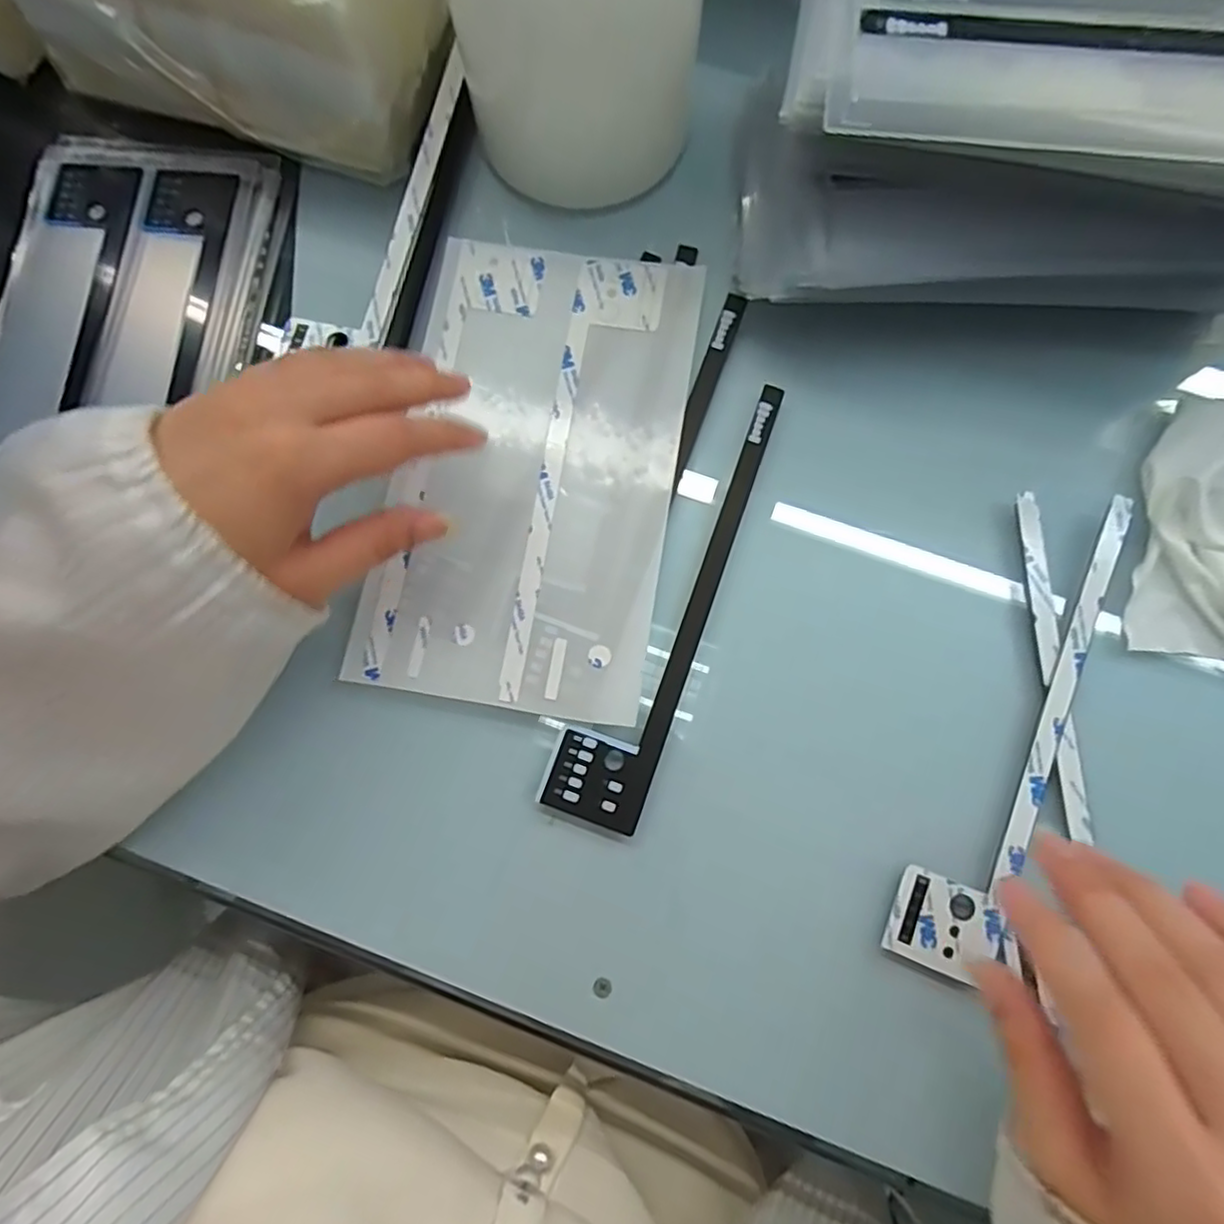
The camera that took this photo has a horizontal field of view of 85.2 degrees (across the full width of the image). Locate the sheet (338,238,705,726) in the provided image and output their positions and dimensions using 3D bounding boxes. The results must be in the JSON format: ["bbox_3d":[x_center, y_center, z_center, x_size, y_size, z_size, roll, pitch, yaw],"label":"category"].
[{"bbox_3d":[-0.036,-0.070,0.319,0.130,0.006,0.226,9,79,2],"label":"sheet"}]

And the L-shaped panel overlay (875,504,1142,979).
[{"bbox_3d":[0.183,0.049,0.291,0.046,0.008,0.223,26,81,5],"label":"L-shaped panel overlay"}]

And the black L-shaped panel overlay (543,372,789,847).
[{"bbox_3d":[0.028,-0.010,0.308,0.041,0.004,0.217,21,80,4],"label":"black L-shaped panel overlay"}]

